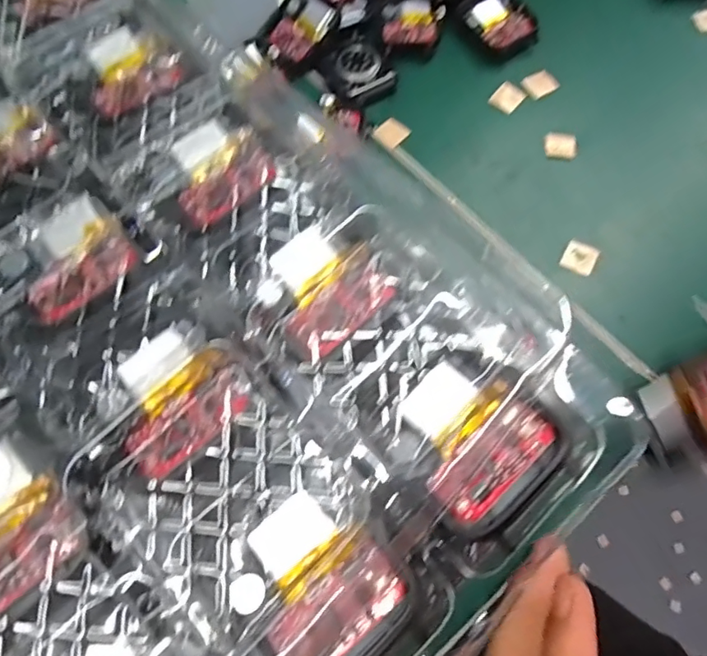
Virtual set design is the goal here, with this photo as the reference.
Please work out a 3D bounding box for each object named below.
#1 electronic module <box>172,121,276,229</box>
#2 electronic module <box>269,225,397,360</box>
[{"bbox_3d":[-0.043,-0.050,0.159,0.031,0.004,0.028,-39,74,-12],"label":"electronic module"},{"bbox_3d":[-0.009,-0.011,0.144,0.033,0.004,0.032,-42,74,-13],"label":"electronic module"}]

